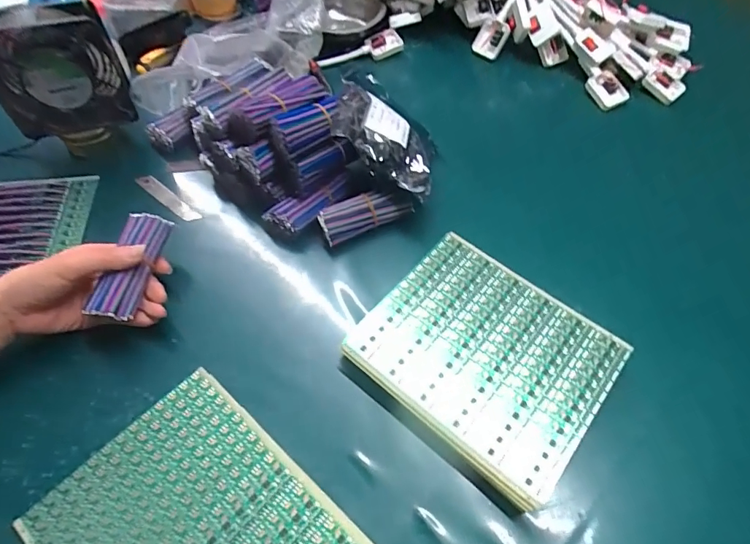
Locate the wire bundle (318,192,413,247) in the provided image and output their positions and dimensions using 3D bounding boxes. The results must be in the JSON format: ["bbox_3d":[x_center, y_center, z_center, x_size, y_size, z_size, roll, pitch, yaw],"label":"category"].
[{"bbox_3d":[-0.012,-0.059,0.484,0.093,0.038,0.034,-25,60,-15],"label":"wire bundle"}]

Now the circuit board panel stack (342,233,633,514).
[{"bbox_3d":[0.097,0.073,0.405,0.195,0.030,0.168,36,64,21],"label":"circuit board panel stack"}]

